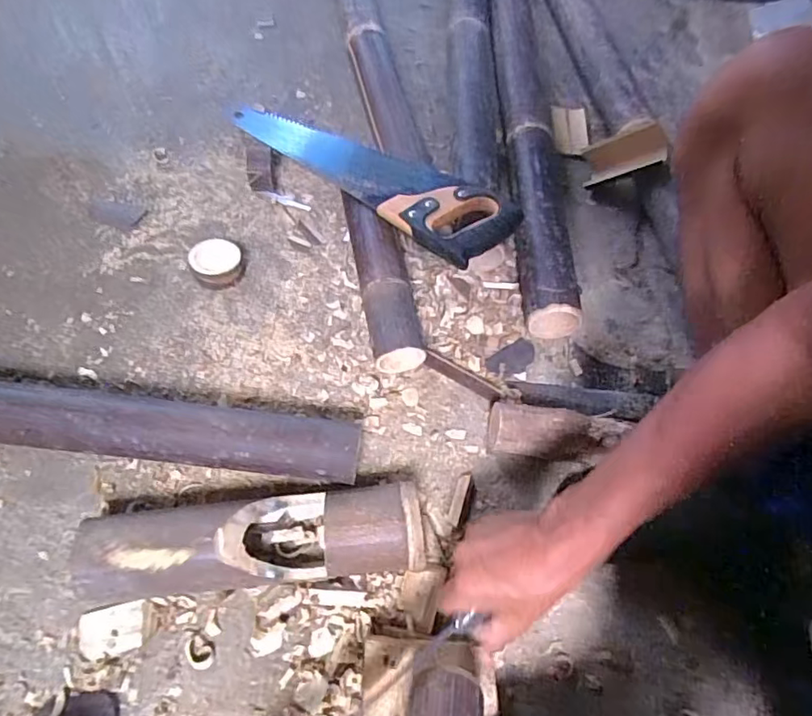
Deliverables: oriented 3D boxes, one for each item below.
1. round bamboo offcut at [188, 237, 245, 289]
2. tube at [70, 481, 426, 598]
[{"bbox_3d":[-0.237,-0.120,0.697,0.062,0.033,0.065,1,65,-3],"label":"round bamboo offcut"},{"bbox_3d":[-0.138,0.172,0.527,0.307,0.065,0.085,-3,65,-5],"label":"tube"}]

